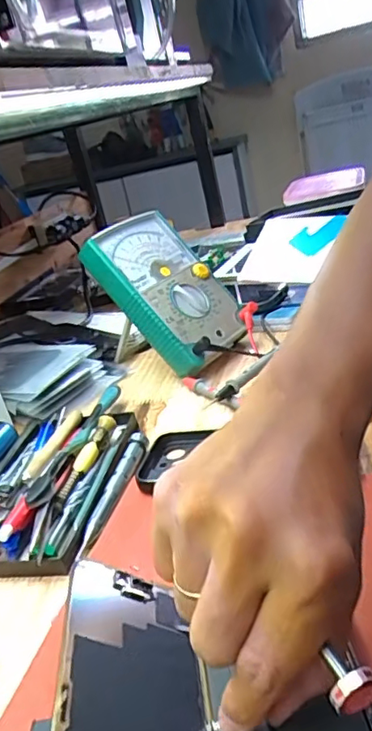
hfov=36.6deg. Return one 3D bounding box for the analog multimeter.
[{"bbox_3d":[-0.016,-0.080,0.570,0.115,0.164,0.035,-43,-2,-37],"label":"analog multimeter"}]

